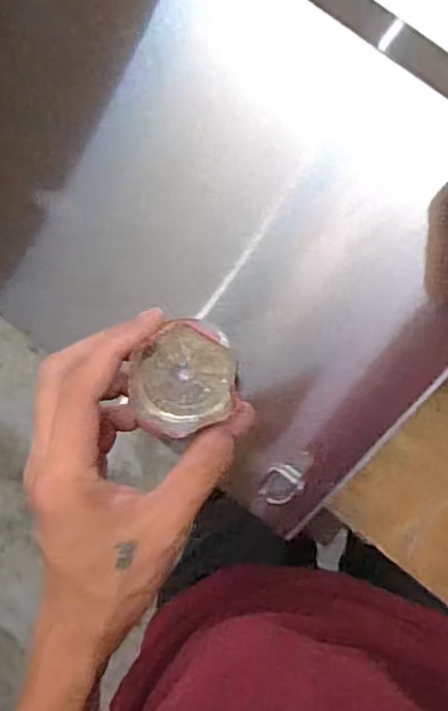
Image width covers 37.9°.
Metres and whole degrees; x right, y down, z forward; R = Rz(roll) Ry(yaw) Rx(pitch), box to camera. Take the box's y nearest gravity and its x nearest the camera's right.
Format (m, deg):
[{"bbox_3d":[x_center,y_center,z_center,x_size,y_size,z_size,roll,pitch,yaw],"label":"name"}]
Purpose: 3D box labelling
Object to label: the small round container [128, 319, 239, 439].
[{"bbox_3d":[-0.021,0.010,0.317,0.050,0.025,0.053,0,93,8],"label":"small round container"}]

